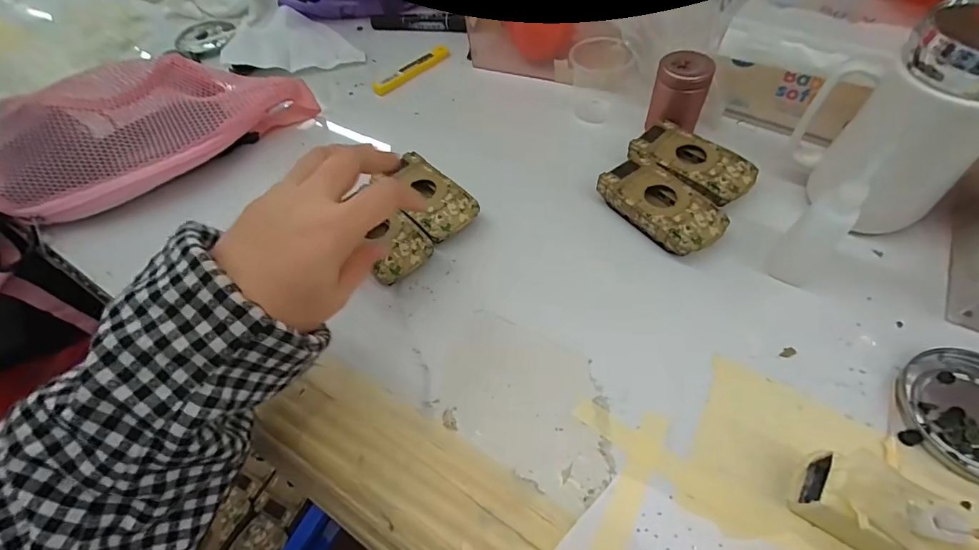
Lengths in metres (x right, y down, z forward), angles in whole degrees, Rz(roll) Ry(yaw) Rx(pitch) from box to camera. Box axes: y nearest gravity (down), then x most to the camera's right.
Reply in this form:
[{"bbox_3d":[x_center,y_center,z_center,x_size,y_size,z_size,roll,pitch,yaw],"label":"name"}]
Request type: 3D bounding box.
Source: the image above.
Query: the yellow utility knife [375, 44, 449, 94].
[{"bbox_3d":[-0.088,-0.234,0.500,0.018,0.011,0.103,38,67,25],"label":"yellow utility knife"}]

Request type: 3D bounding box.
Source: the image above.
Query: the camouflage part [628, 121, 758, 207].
[{"bbox_3d":[0.168,-0.090,0.369,0.095,0.024,0.057,35,66,24],"label":"camouflage part"}]

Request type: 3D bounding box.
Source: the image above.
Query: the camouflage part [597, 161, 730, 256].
[{"bbox_3d":[0.134,-0.052,0.347,0.053,0.025,0.094,-34,60,-17],"label":"camouflage part"}]

